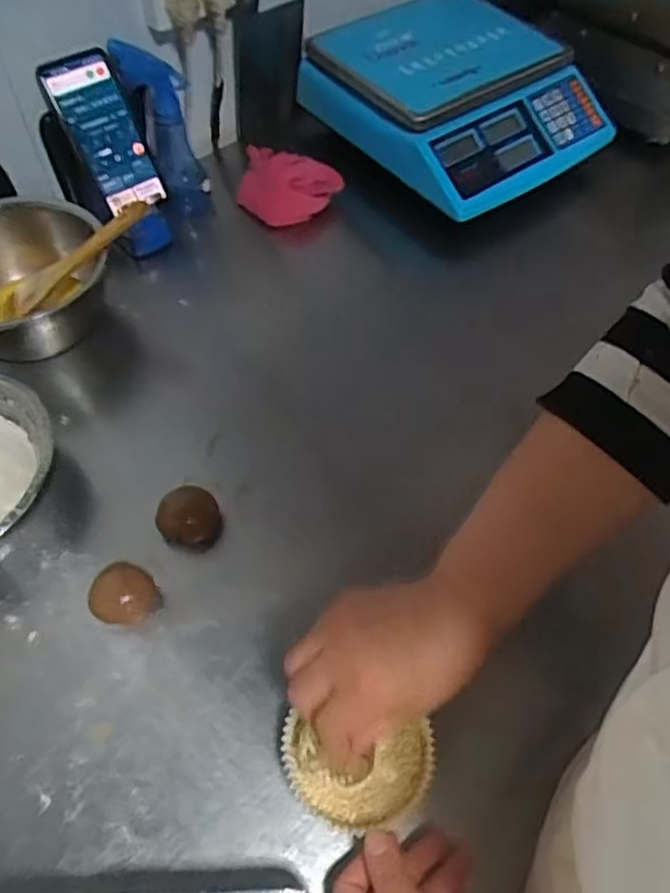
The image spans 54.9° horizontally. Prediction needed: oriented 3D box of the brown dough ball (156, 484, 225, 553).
[{"bbox_3d":[-0.118,0.058,0.529,0.046,0.029,0.045,1,57,-1],"label":"brown dough ball"}]

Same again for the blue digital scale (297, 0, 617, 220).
[{"bbox_3d":[0.157,-0.432,0.781,0.276,0.090,0.295,-34,64,-21],"label":"blue digital scale"}]

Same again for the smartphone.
[{"bbox_3d":[-0.236,-0.323,0.669,0.072,0.148,0.010,-35,35,-16],"label":"smartphone"}]

